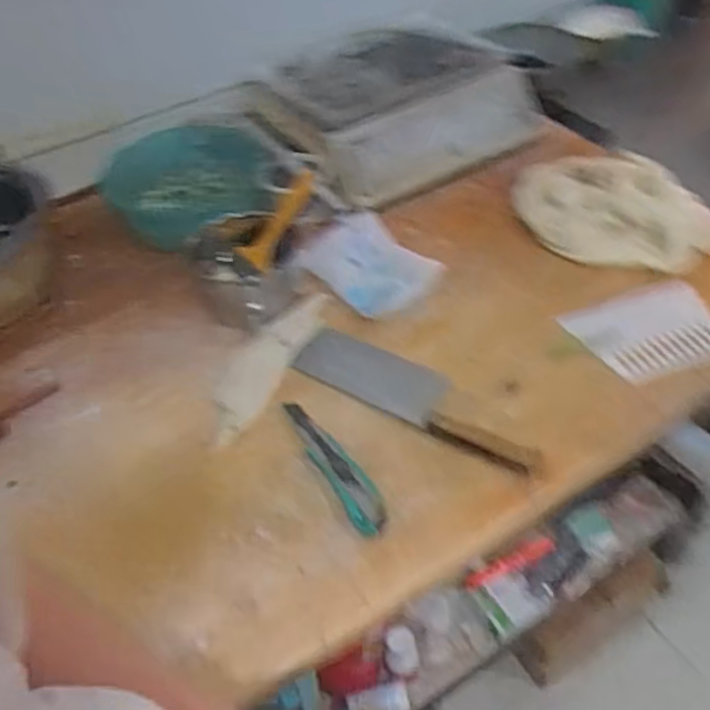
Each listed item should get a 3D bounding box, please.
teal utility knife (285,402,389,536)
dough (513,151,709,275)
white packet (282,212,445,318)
[{"bbox_3d":[-0.019,0.102,0.720,0.034,0.013,0.166,-23,49,-17],"label":"teal utility knife"},{"bbox_3d":[0.303,-0.183,0.931,0.178,0.051,0.236,-12,46,-8],"label":"dough"},{"bbox_3d":[0.006,-0.104,0.906,0.119,0.043,0.157,-26,50,-20],"label":"white packet"}]

